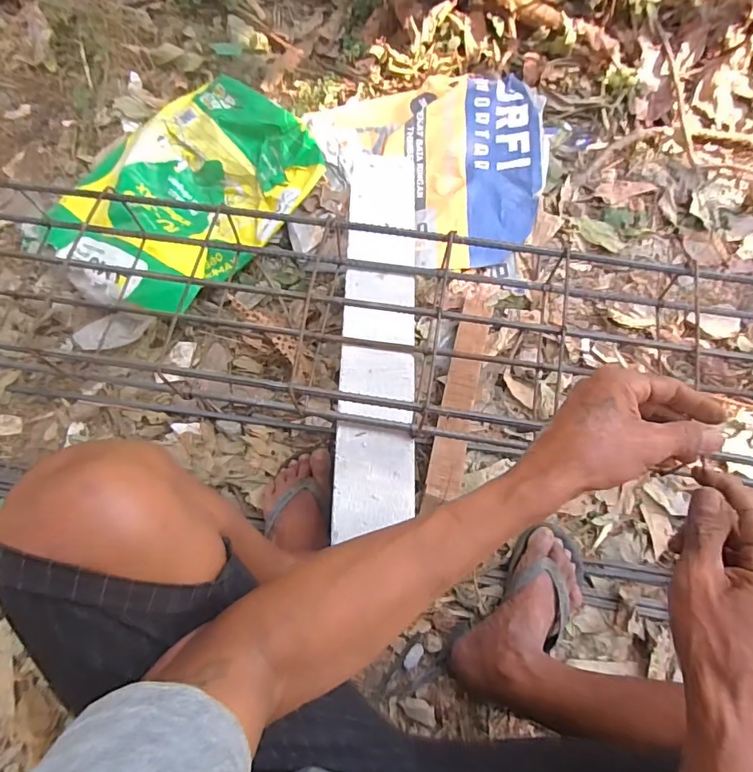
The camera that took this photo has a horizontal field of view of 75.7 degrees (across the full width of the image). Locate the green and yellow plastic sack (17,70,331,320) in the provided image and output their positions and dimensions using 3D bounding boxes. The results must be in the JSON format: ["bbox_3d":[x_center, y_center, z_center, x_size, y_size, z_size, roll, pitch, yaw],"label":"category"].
[{"bbox_3d":[-0.371,-0.373,0.915,0.387,0.102,0.505,38,75,13],"label":"green and yellow plastic sack"}]

